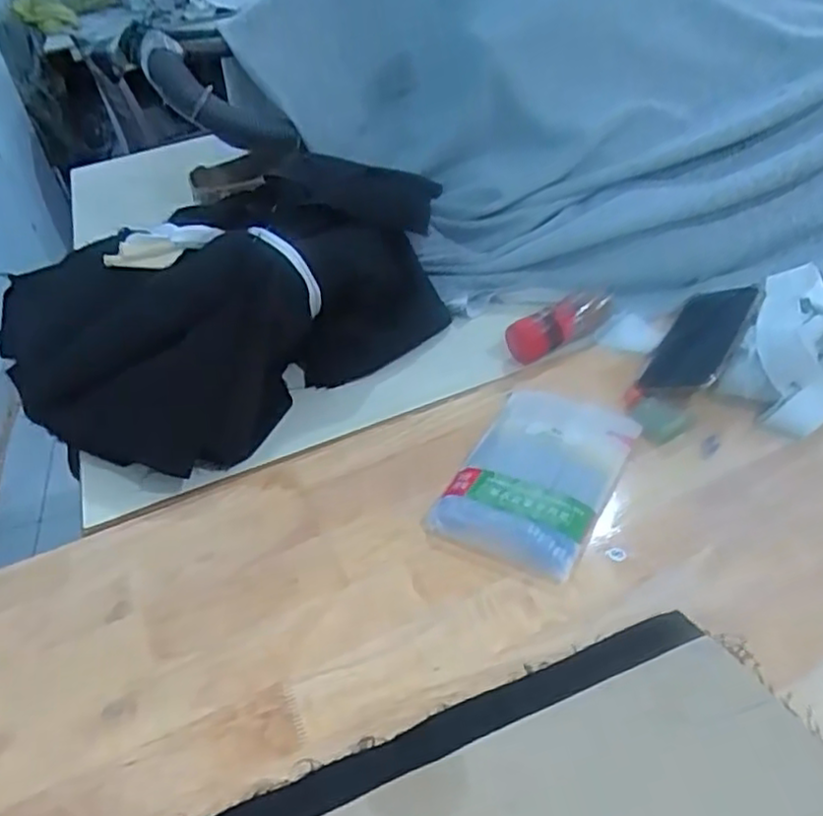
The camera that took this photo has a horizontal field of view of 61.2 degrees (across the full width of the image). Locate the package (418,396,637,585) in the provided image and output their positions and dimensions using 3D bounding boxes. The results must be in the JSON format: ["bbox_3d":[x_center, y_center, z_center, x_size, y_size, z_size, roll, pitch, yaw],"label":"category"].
[{"bbox_3d":[0.100,0.046,0.547,0.116,0.021,0.180,16,43,28],"label":"package"}]

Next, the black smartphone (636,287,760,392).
[{"bbox_3d":[0.255,-0.060,0.615,0.073,0.010,0.120,5,53,44],"label":"black smartphone"}]

